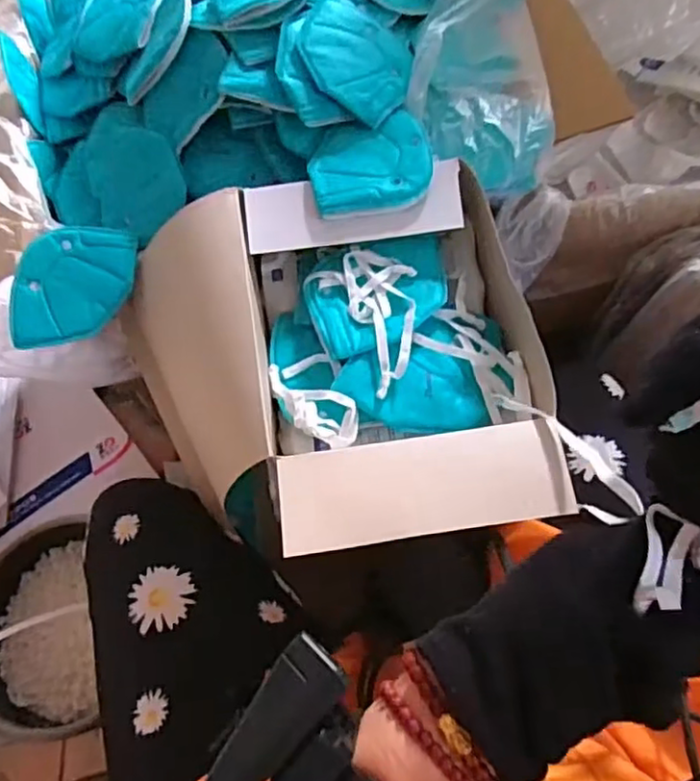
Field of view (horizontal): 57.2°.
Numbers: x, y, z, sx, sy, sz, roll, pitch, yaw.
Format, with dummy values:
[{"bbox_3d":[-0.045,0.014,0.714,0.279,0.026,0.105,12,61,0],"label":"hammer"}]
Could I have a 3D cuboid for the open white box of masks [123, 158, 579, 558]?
[{"bbox_3d":[-0.026,-0.020,0.508,0.351,0.133,0.314,-8,63,-1],"label":"open white box of masks"}]

